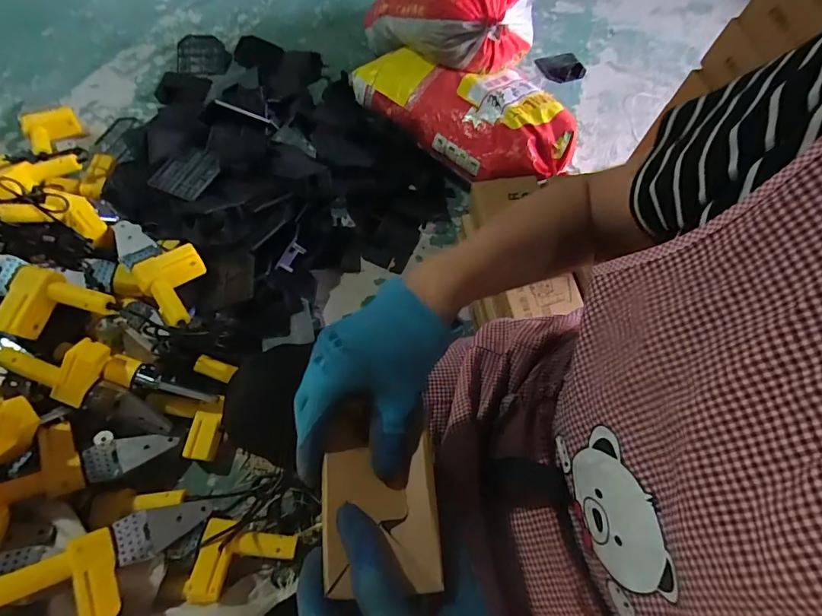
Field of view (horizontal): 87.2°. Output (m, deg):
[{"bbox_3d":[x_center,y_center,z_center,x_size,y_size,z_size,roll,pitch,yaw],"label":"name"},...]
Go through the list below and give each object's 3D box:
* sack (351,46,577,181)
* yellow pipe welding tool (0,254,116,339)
[{"bbox_3d":[0.115,-0.487,1.036,0.219,0.157,0.576,-40,72,-20],"label":"sack"},{"bbox_3d":[-0.645,-0.020,0.705,0.282,0.064,0.112,18,64,6],"label":"yellow pipe welding tool"}]

